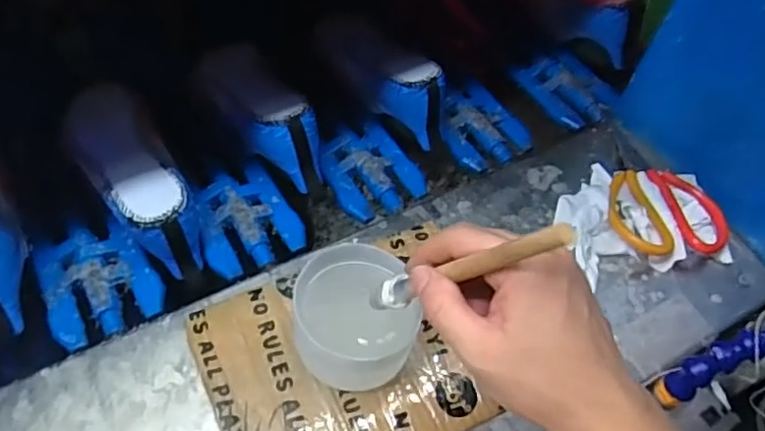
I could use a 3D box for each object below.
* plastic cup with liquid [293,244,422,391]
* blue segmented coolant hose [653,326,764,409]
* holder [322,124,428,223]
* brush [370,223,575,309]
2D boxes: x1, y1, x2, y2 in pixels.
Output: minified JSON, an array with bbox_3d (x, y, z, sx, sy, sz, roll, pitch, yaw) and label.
[{"bbox_3d":[-0.017,0.076,0.471,0.092,0.061,0.094,2,61,-3],"label":"plastic cup with liquid"},{"bbox_3d":[0.274,0.105,0.467,0.147,0.036,0.027,-34,61,23],"label":"blue segmented coolant hose"},{"bbox_3d":[-0.011,-0.050,0.656,0.093,0.026,0.115,-18,64,-14],"label":"holder"},{"bbox_3d":[0.038,0.031,0.333,0.012,0.177,0.015,36,61,-14],"label":"brush"}]

